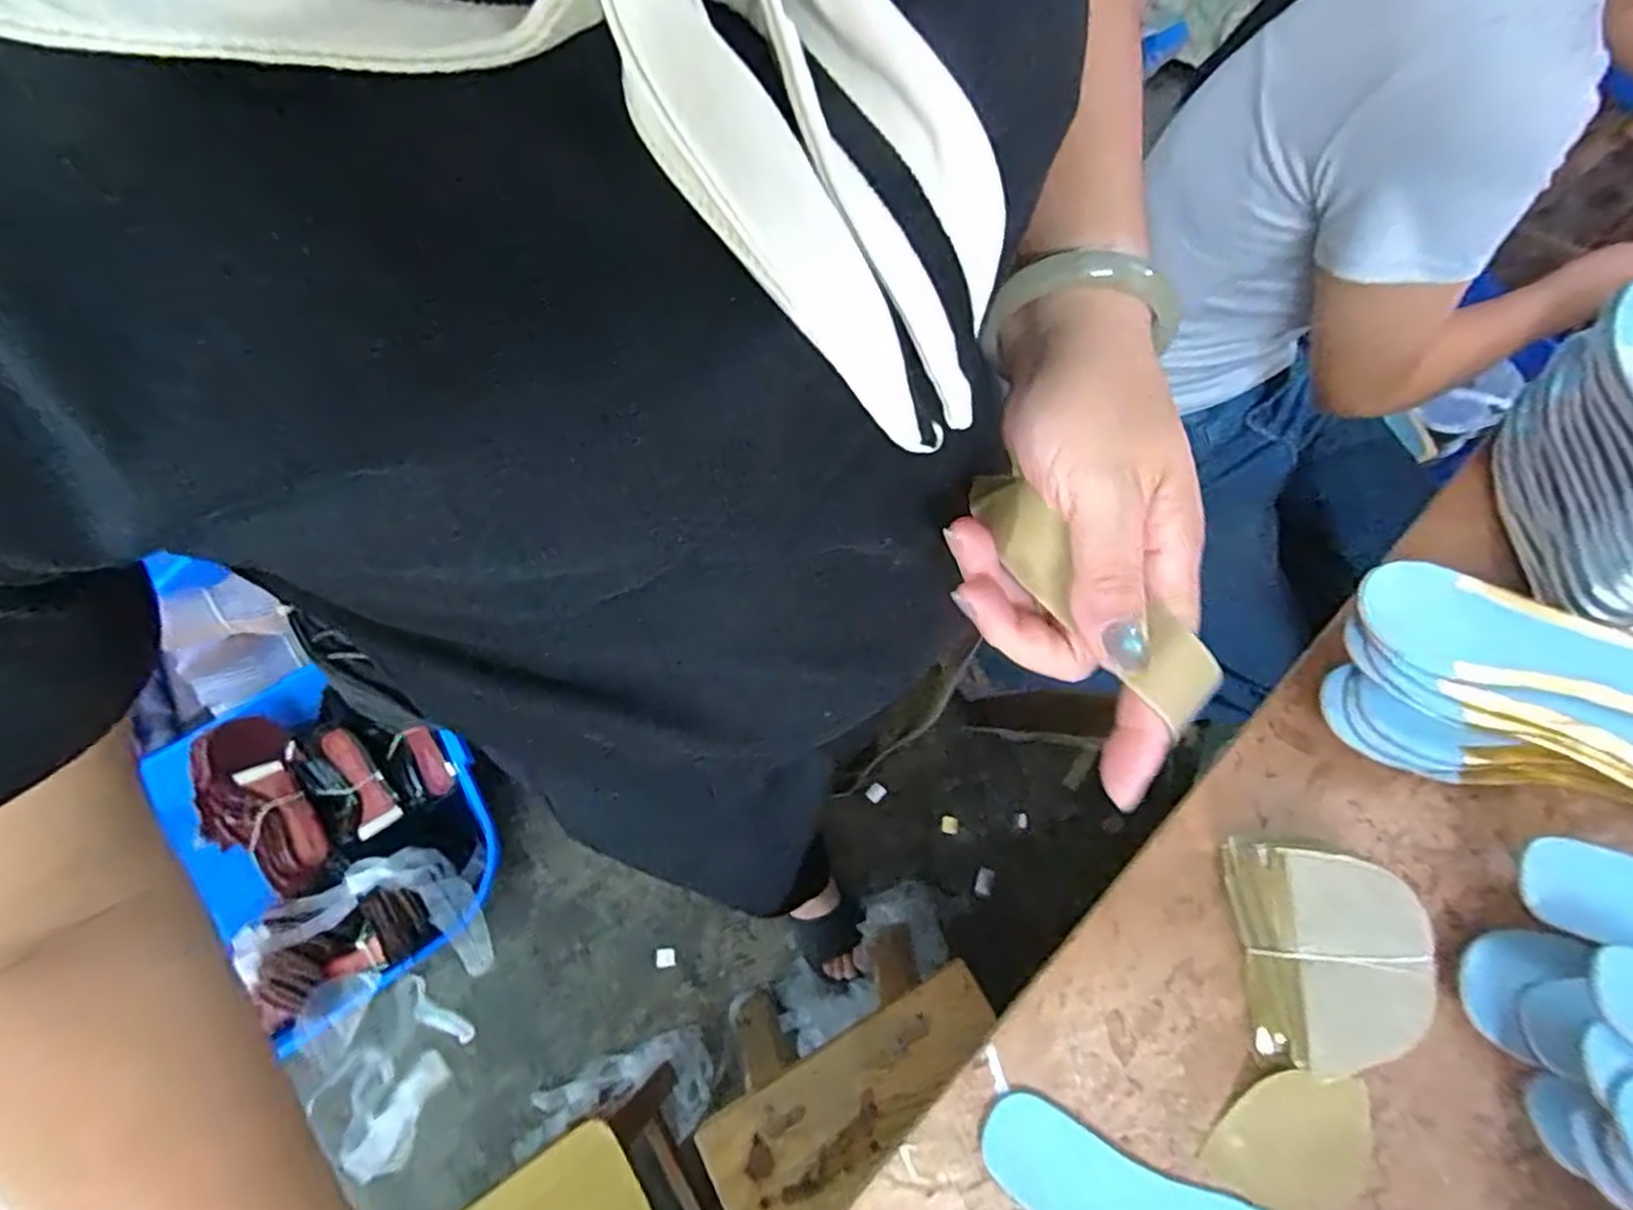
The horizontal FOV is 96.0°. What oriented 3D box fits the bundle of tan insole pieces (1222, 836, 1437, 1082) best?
[{"bbox_3d":[0.353,0.240,0.508,0.094,0.077,0.144,-1,70,2],"label":"bundle of tan insole pieces"}]

